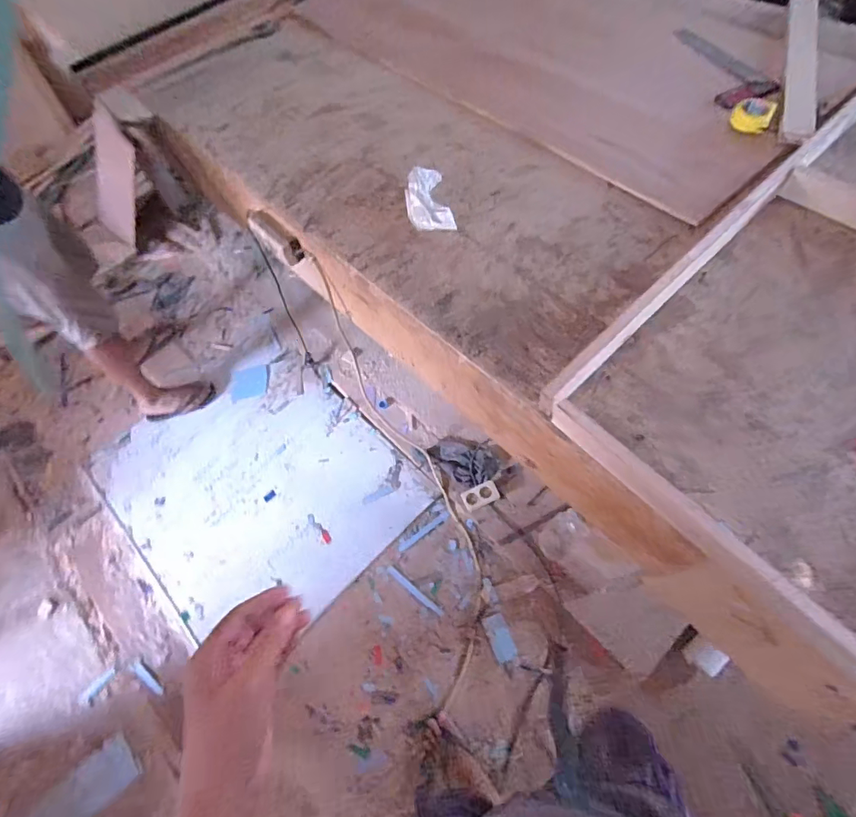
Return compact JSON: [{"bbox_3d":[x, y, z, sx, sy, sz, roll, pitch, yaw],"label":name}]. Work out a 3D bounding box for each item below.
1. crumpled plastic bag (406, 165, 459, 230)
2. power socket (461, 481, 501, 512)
[{"bbox_3d":[-0.001,-0.393,0.886,0.079,0.050,0.142,-12,62,-1],"label":"crumpled plastic bag"},{"bbox_3d":[0.159,0.265,1.426,0.105,0.026,0.063,-22,63,-6],"label":"power socket"}]

